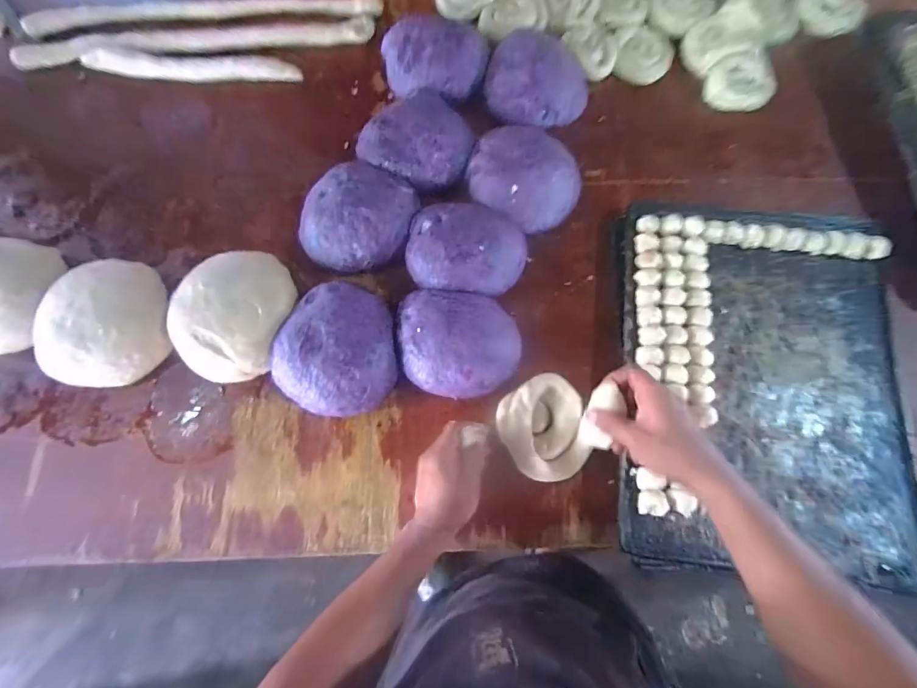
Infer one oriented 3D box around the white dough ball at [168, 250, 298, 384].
[{"bbox_3d":[-0.296,-0.033,0.543,0.151,0.062,0.162,0,73,1],"label":"white dough ball"}]

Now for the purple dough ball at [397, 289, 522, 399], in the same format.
[{"bbox_3d":[0.000,-0.001,0.526,0.159,0.063,0.132,8,74,3],"label":"purple dough ball"}]

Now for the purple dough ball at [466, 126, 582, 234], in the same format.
[{"bbox_3d":[0.098,-0.242,0.598,0.161,0.062,0.161,-30,75,-8],"label":"purple dough ball"}]

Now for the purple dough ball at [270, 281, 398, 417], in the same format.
[{"bbox_3d":[-0.155,0.005,0.531,0.150,0.067,0.164,0,73,1],"label":"purple dough ball"}]

